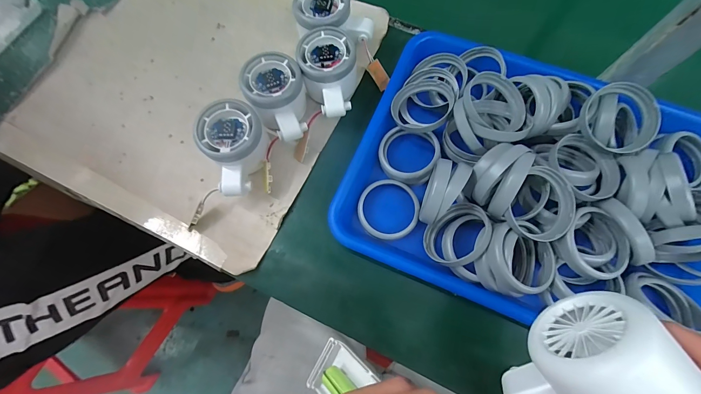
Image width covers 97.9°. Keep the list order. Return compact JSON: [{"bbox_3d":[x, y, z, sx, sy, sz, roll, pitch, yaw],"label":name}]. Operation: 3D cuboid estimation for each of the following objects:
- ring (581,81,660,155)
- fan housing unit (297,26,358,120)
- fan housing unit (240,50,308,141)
[{"bbox_3d":[0.229,-0.067,0.260,0.059,0.015,0.059,0,87,4],"label":"ring"},{"bbox_3d":[-0.024,-0.120,0.311,0.059,0.050,0.084,-1,72,1],"label":"fan housing unit"},{"bbox_3d":[-0.070,-0.092,0.302,0.058,0.053,0.081,-12,72,-2],"label":"fan housing unit"}]

